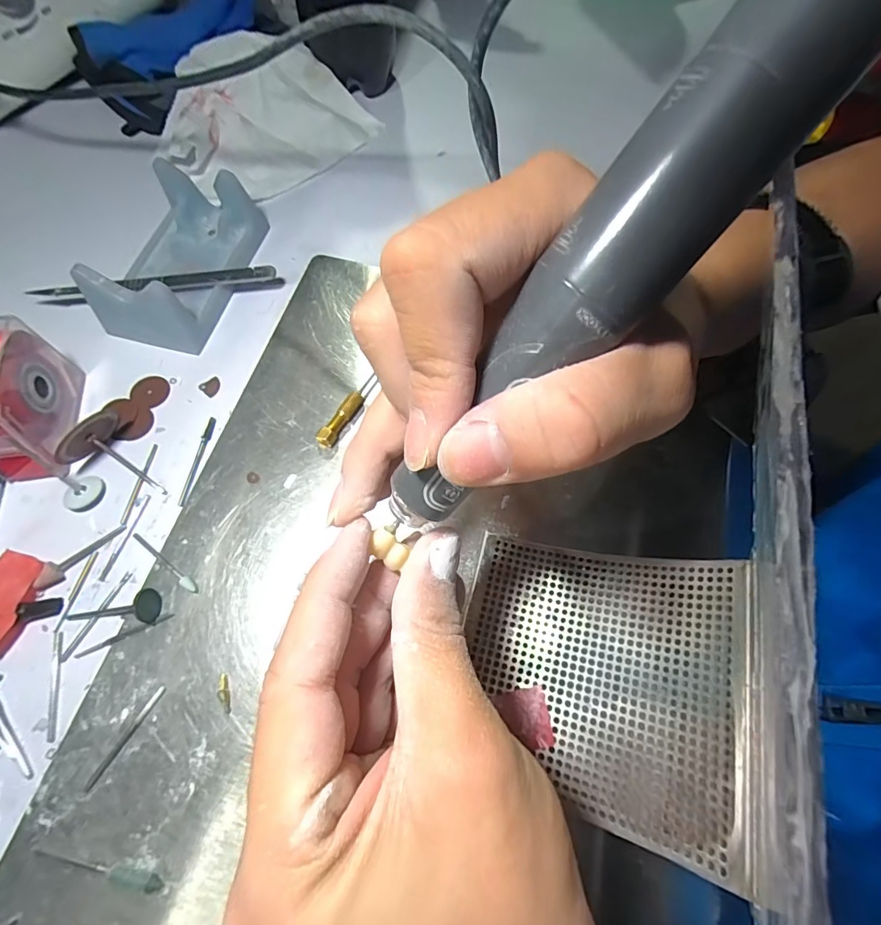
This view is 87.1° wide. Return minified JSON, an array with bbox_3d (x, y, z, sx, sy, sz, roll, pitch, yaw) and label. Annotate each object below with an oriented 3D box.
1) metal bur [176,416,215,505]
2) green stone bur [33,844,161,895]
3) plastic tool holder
[{"bbox_3d":[-0.129,-0.002,0.244,0.004,0.004,0.050,9,67,3],"label":"metal bur"},{"bbox_3d":[-0.131,0.154,0.177,0.052,0.004,0.007,16,68,5],"label":"green stone bur"},{"bbox_3d":[-0.158,-0.122,0.274,0.067,0.040,0.104,13,68,4],"label":"plastic tool holder"}]

